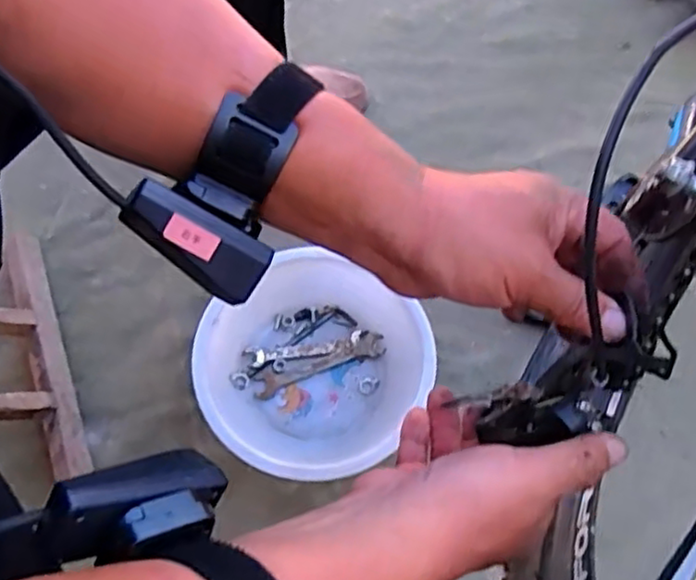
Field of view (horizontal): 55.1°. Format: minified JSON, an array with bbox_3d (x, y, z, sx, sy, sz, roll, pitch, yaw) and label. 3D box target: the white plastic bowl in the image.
[{"bbox_3d":[-0.041,0.089,0.751,0.239,0.095,0.221,1,66,-2],"label":"white plastic bowl"}]

